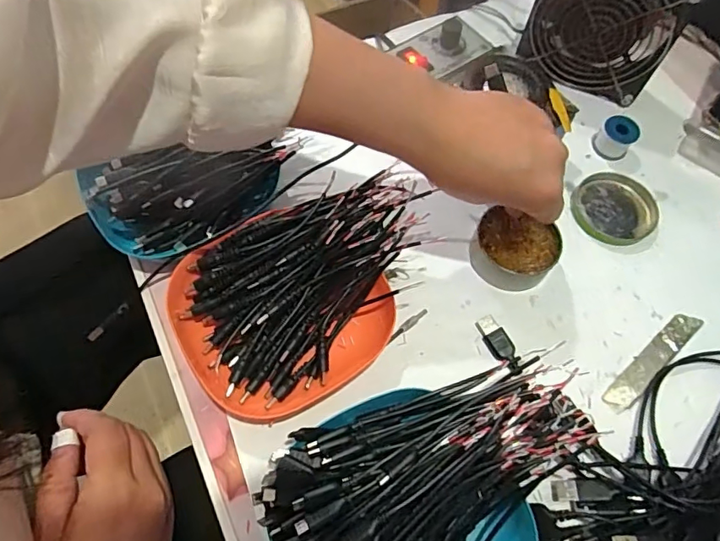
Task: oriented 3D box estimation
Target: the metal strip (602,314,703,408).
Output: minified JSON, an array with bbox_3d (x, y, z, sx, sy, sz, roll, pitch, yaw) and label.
[{"bbox_3d":[0.214,0.064,0.374,0.101,0.004,0.018,-38,71,-17],"label":"metal strip"}]

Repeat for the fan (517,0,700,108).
[{"bbox_3d":[0.207,-0.214,0.439,0.116,0.134,0.036,30,68,13],"label":"fan"}]

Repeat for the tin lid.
[{"bbox_3d":[0.215,-0.053,0.432,0.066,0.007,0.068,0,64,-1],"label":"tin lid"}]

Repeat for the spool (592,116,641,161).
[{"bbox_3d":[0.225,-0.117,0.453,0.030,0.025,0.027,36,69,15],"label":"spool"}]

